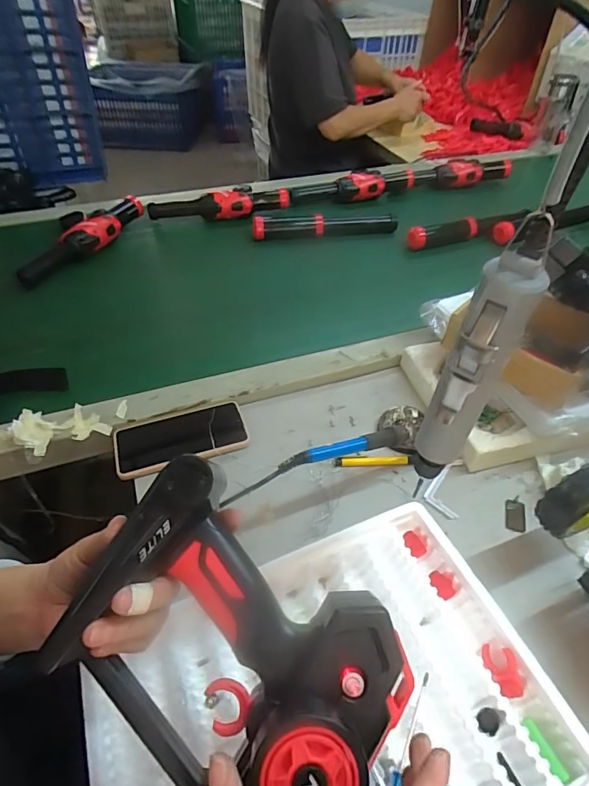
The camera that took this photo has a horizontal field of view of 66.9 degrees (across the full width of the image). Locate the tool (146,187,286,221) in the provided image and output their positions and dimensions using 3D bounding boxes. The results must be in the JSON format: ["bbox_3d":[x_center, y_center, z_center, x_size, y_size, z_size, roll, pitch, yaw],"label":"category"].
[{"bbox_3d":[-0.162,-0.408,0.970,0.305,0.051,0.061,-4,46,-4],"label":"tool"}]

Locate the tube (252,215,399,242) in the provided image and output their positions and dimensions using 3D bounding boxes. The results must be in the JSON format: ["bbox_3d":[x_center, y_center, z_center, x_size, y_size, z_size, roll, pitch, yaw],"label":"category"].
[{"bbox_3d":[0.066,-0.352,0.936,0.303,0.047,0.048,-7,47,-8],"label":"tube"}]

